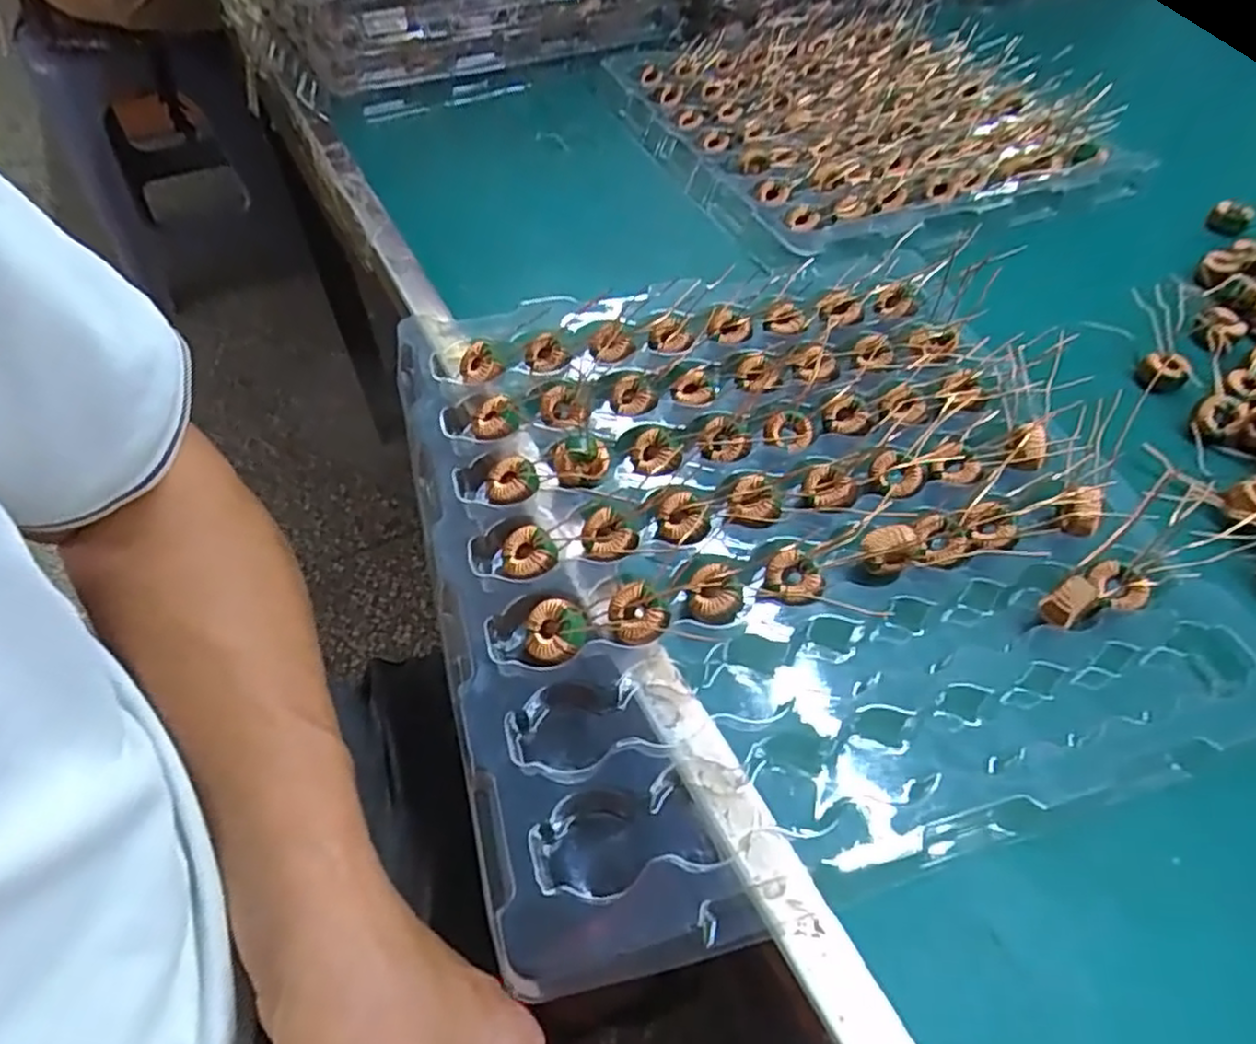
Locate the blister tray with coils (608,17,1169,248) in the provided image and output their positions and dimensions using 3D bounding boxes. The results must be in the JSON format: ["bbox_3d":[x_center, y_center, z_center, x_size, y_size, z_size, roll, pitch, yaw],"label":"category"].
[{"bbox_3d":[0.166,-0.307,0.538,0.278,0.023,0.308,-19,57,-14],"label":"blister tray with coils"}]

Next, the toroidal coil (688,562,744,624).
[{"bbox_3d":[0.032,0.027,0.272,0.018,0.009,0.021,-30,60,-21],"label":"toroidal coil"}]

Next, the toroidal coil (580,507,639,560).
[{"bbox_3d":[-0.008,0.006,0.287,0.018,0.007,0.022,-32,61,-22],"label":"toroidal coil"}]

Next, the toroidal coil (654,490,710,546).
[{"bbox_3d":[0.021,0.000,0.294,0.020,0.007,0.023,-27,59,-19],"label":"toroidal coil"}]

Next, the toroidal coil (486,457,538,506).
[{"bbox_3d":[-0.048,-0.017,0.301,0.021,0.006,0.023,1,54,-1],"label":"toroidal coil"}]

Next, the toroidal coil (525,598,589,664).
[{"bbox_3d":[-0.025,0.038,0.261,0.023,0.011,0.023,-11,64,23],"label":"toroidal coil"}]

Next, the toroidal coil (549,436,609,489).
[{"bbox_3d":[-0.021,-0.026,0.305,0.023,0.011,0.021,1,54,-1],"label":"toroidal coil"}]

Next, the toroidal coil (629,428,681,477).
[{"bbox_3d":[0.012,-0.028,0.316,0.018,0.010,0.022,-25,58,-18],"label":"toroidal coil"}]

